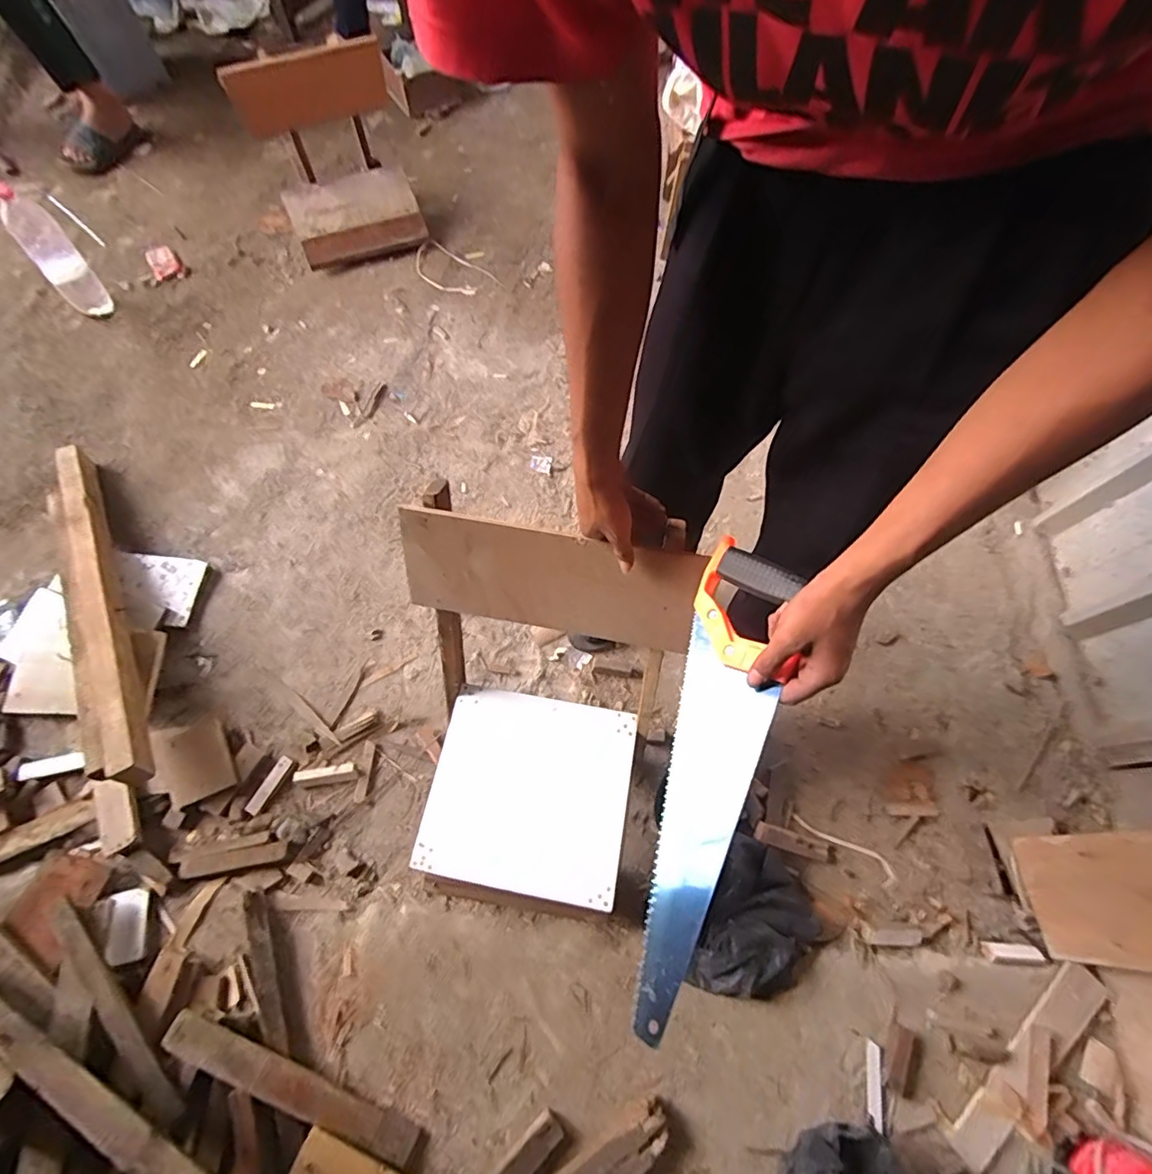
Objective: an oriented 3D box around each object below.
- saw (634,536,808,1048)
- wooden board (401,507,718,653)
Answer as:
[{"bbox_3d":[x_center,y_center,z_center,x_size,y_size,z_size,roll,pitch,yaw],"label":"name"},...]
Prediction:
[{"bbox_3d":[0.125,0.158,0.490,0.093,0.015,0.420,2,69,34],"label":"saw"},{"bbox_3d":[-0.040,-0.003,0.700,0.372,0.164,0.018,11,41,3],"label":"wooden board"}]

